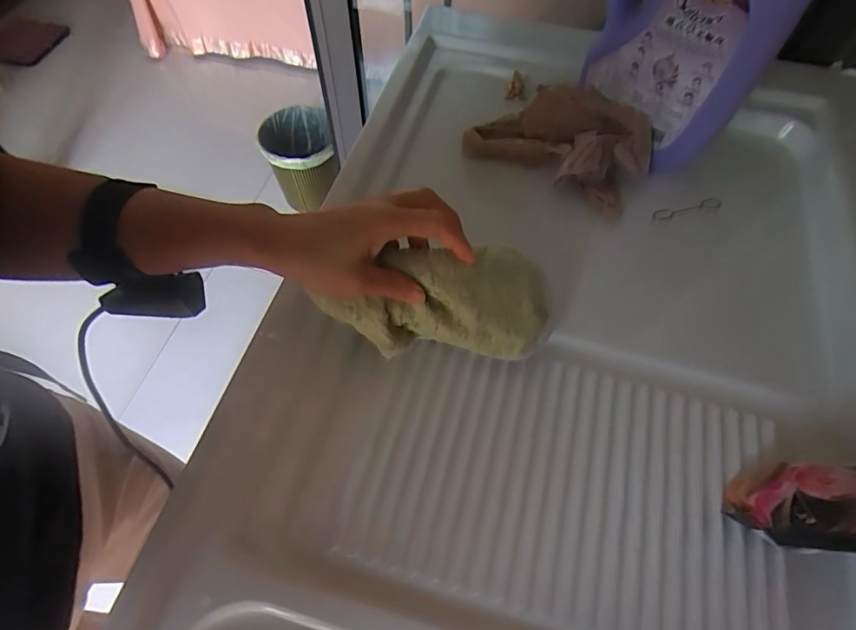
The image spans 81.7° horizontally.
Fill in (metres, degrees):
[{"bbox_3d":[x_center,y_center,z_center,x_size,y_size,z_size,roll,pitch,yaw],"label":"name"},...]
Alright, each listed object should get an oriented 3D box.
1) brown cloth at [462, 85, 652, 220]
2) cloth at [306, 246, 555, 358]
[{"bbox_3d":[0.141,-0.191,0.546,0.192,0.068,0.114,32,64,17],"label":"brown cloth"},{"bbox_3d":[0.010,-0.009,0.390,0.168,0.074,0.067,-4,59,-3],"label":"cloth"}]

